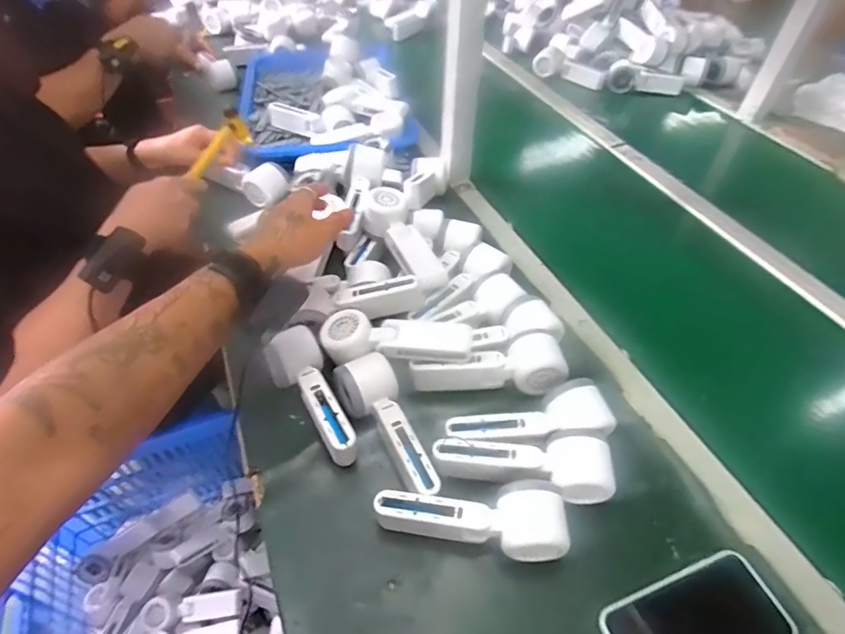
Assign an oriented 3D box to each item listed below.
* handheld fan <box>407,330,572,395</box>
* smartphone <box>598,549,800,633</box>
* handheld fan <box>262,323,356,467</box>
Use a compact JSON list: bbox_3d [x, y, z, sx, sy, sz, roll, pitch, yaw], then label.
[{"bbox_3d":[0.073,0.052,0.530,0.164,0.053,0.055,5,47,3],"label":"handheld fan"},{"bbox_3d":[0.221,0.251,0.393,0.146,0.014,0.077,-16,50,-15],"label":"smartphone"},{"bbox_3d":[-0.116,0.083,0.508,0.057,0.051,0.159,-21,51,-19],"label":"handheld fan"}]

